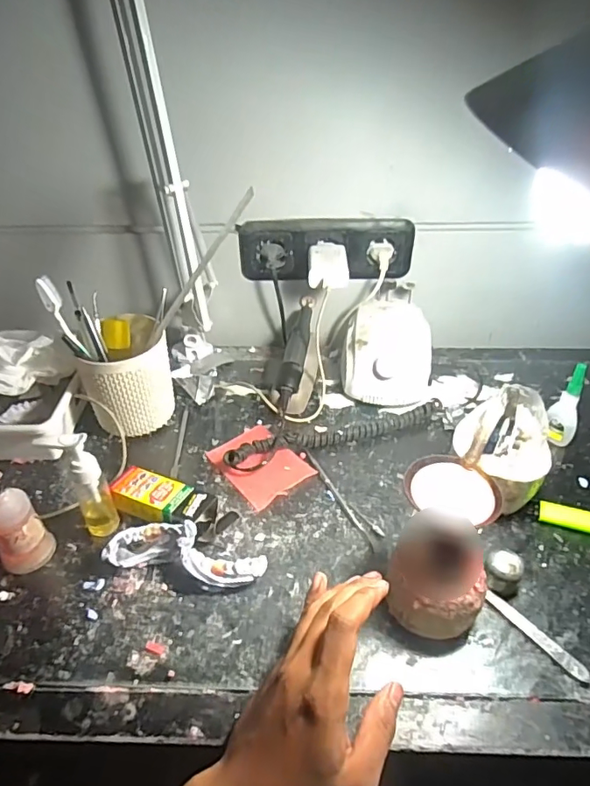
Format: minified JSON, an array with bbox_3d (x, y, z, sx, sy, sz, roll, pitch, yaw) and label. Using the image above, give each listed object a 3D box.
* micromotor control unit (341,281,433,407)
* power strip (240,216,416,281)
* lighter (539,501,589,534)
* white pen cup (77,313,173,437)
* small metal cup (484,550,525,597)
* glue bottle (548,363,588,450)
[{"bbox_3d":[0.118,-0.060,0.651,0.113,0.080,0.152,5,41,7],"label":"micromotor control unit"},{"bbox_3d":[0.041,-0.183,0.661,0.218,0.076,0.035,-2,39,-3],"label":"power strip"},{"bbox_3d":[0.267,0.121,0.484,0.067,0.014,0.020,12,42,15],"label":"lighter"},{"bbox_3d":[-0.189,-0.018,0.583,0.096,0.112,0.095,0,40,0],"label":"white pen cup"},{"bbox_3d":[0.175,0.153,0.434,0.029,0.031,0.026,23,46,25],"label":"small metal cup"},{"bbox_3d":[0.294,0.016,0.549,0.030,0.097,0.021,23,46,25],"label":"glue bottle"}]

